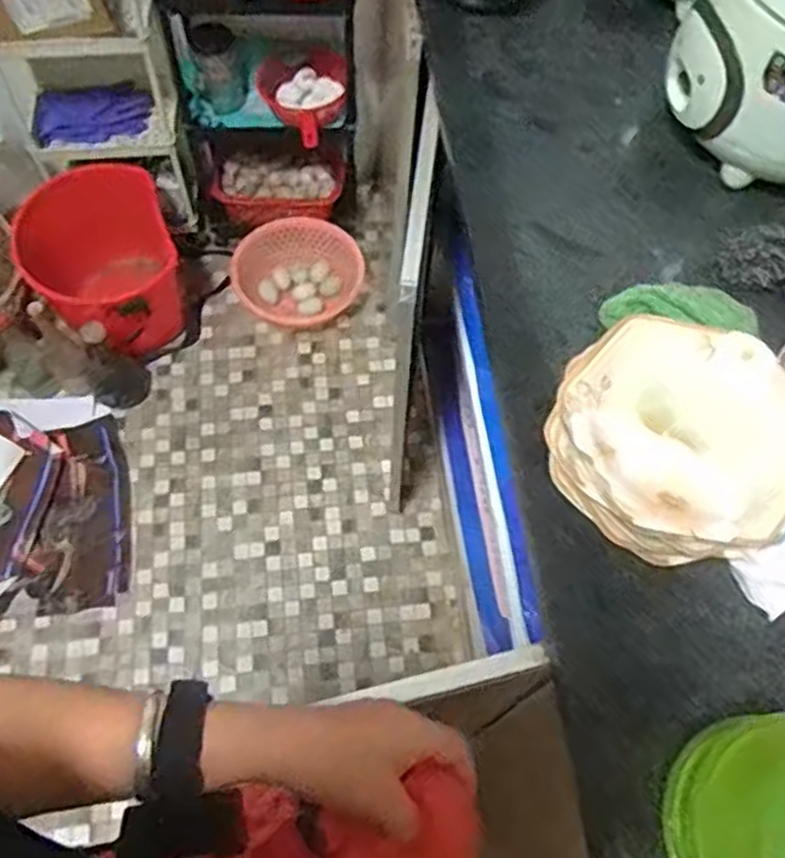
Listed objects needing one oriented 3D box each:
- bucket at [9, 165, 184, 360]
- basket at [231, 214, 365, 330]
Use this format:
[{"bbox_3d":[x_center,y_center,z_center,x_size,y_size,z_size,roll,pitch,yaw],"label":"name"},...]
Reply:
[{"bbox_3d":[-0.566,-0.311,1.579,0.285,0.278,0.365,-26,67,-14],"label":"bucket"},{"bbox_3d":[-0.201,-0.335,1.679,0.259,0.124,0.237,1,63,-2],"label":"basket"}]

